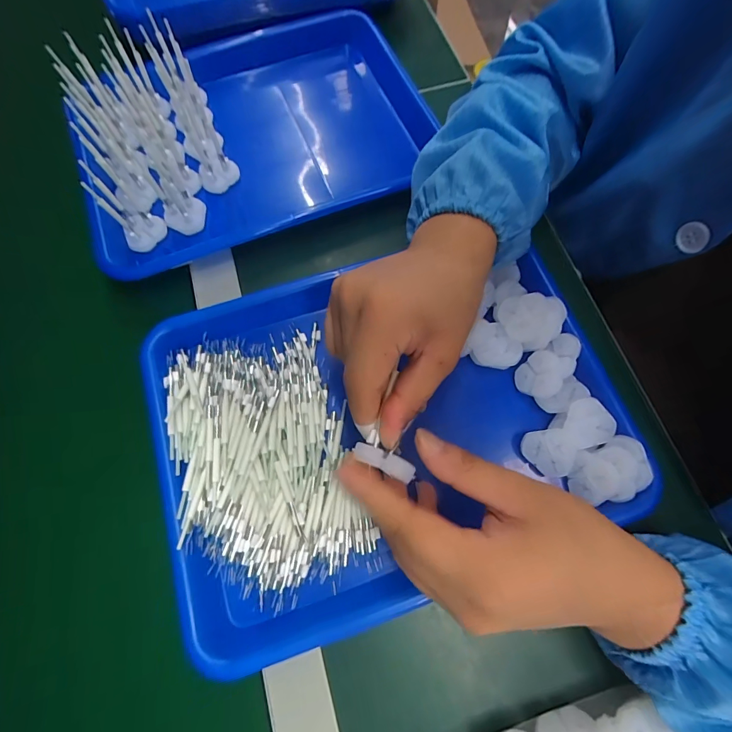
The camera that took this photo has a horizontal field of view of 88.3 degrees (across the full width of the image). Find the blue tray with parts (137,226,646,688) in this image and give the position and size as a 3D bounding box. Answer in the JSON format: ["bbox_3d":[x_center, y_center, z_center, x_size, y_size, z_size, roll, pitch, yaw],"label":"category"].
[{"bbox_3d":[0.014,0.035,0.284,0.330,0.041,0.246,-17,71,-8],"label":"blue tray with parts"}]

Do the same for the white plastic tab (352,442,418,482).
[{"bbox_3d":[0.011,0.054,0.215,0.037,0.007,0.011,24,71,8],"label":"white plastic tab"}]

